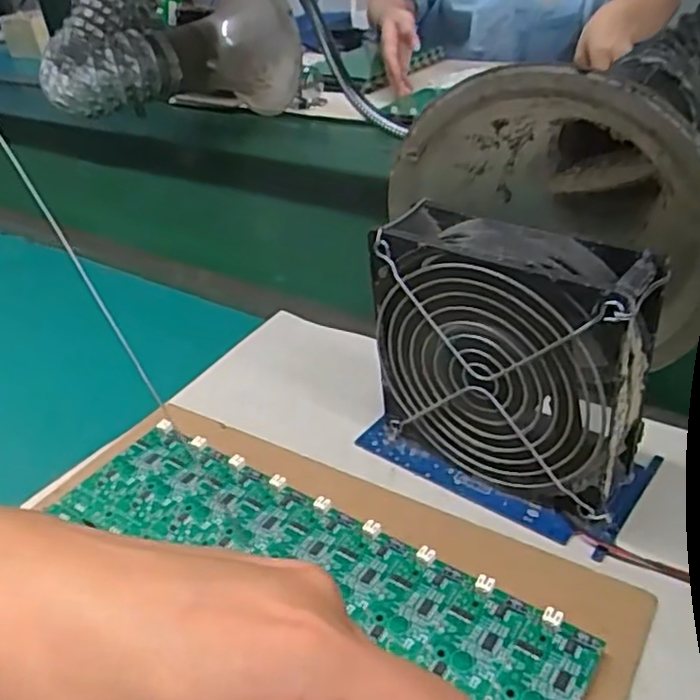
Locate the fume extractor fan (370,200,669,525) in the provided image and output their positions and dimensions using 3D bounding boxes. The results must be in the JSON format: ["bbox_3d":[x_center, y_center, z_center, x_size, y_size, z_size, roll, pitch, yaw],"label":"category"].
[{"bbox_3d":[0.070,0.006,0.312,0.120,0.123,0.039,21,44,34],"label":"fume extractor fan"}]

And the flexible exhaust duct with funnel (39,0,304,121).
[{"bbox_3d":[-0.251,-0.444,0.820,0.302,0.404,0.204,-25,38,-25],"label":"flexible exhaust duct with funnel"}]

